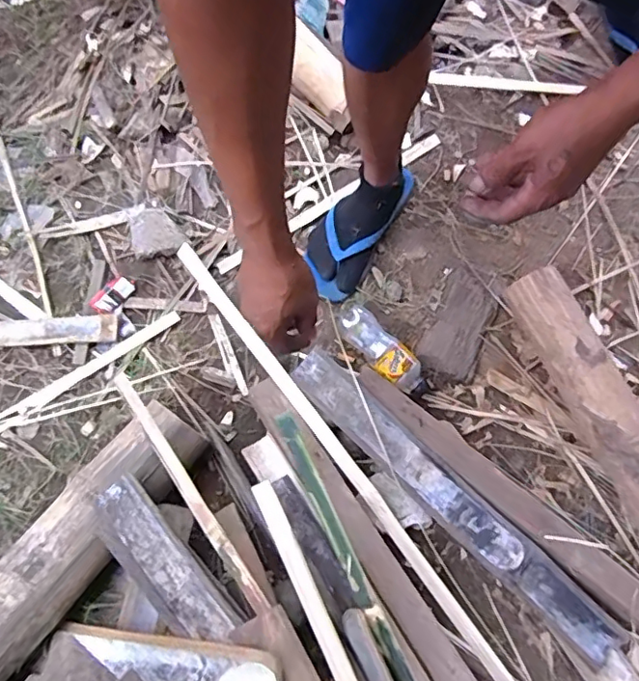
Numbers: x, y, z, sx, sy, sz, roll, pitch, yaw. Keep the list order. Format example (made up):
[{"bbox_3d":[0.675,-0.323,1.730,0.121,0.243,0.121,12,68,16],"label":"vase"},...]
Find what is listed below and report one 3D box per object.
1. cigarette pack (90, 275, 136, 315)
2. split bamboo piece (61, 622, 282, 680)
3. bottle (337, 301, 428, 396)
[{"bbox_3d":[-0.331,-0.074,0.896,0.039,0.012,0.073,33,73,9],"label":"cigarette pack"},{"bbox_3d":[-0.184,0.379,0.656,0.320,0.020,0.068,-7,68,30],"label":"split bamboo piece"},{"bbox_3d":[0.096,0.013,0.862,0.053,0.053,0.184,-41,82,-14],"label":"bottle"}]

